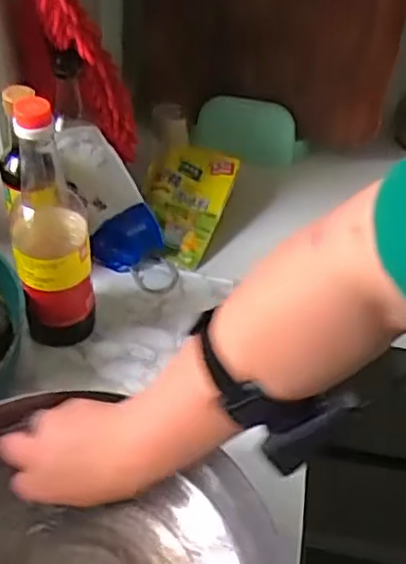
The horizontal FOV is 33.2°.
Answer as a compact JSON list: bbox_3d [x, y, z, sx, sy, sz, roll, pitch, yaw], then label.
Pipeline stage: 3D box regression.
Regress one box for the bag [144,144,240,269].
[{"bbox_3d":[-0.027,-0.109,0.895,0.106,0.018,0.170,21,70,7],"label":"bag"}]

